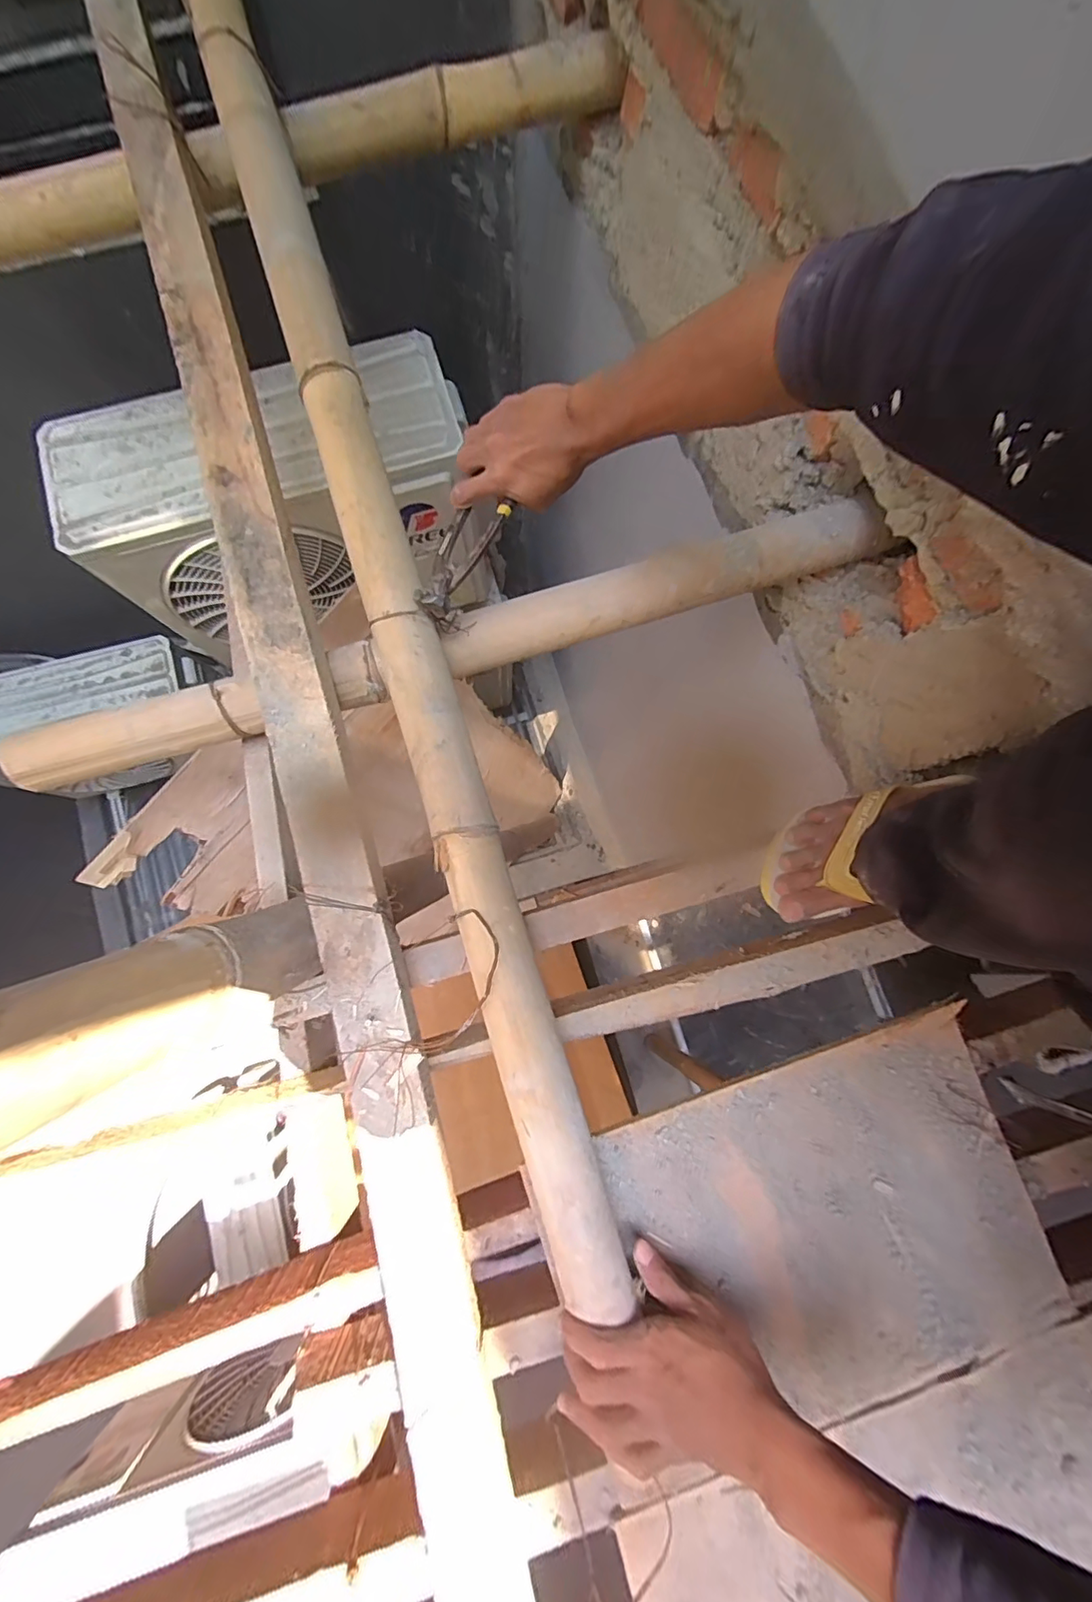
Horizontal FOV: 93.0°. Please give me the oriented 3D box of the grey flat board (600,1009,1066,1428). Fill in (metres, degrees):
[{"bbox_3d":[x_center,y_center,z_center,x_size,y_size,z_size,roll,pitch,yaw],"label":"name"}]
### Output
[{"bbox_3d":[0.236,0.341,0.425,0.321,0.007,0.240,-18,81,-4],"label":"grey flat board"}]

